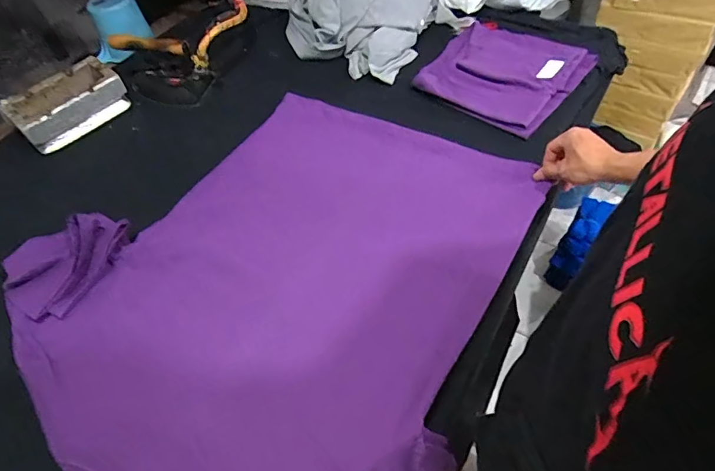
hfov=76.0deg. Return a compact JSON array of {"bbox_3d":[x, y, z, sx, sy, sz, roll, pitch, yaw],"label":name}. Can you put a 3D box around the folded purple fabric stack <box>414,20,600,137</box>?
[{"bbox_3d":[0.288,-0.344,0.939,0.284,0.043,0.318,36,64,27],"label":"folded purple fabric stack"}]

